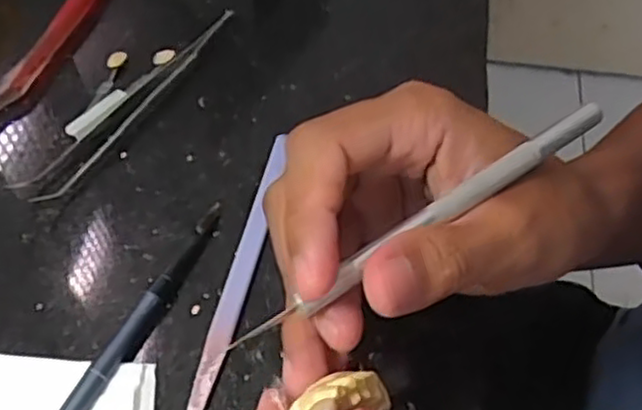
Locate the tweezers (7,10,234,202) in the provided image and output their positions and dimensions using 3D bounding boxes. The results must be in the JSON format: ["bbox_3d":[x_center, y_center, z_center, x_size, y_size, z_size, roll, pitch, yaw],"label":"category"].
[{"bbox_3d":[-0.088,-0.051,0.340,0.021,0.009,0.137,33,61,21],"label":"tweezers"}]

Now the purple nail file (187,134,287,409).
[{"bbox_3d":[-0.032,0.025,0.287,0.009,0.007,0.132,11,56,7],"label":"purple nail file"}]

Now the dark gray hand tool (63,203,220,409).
[{"bbox_3d":[-0.081,0.062,0.260,0.011,0.006,0.165,22,58,15],"label":"dark gray hand tool"}]

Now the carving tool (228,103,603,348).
[{"bbox_3d":[0.033,0.003,0.204,0.134,0.010,0.008,-32,61,-19],"label":"carving tool"}]

